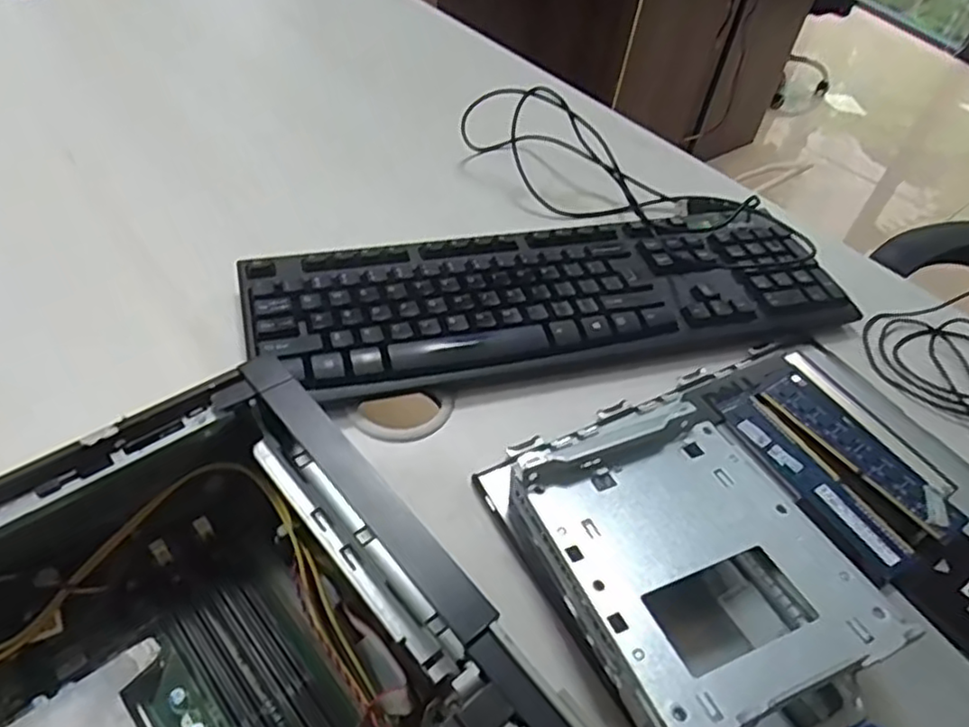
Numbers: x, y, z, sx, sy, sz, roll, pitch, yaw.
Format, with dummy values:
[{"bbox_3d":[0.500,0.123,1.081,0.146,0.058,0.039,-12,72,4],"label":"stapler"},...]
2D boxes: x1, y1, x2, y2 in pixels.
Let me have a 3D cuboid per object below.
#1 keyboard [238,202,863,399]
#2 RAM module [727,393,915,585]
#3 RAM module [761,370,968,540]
[{"bbox_3d":[0.053,-0.052,0.496,0.419,0.028,0.146,-11,49,-17],"label":"keyboard"},{"bbox_3d":[0.191,0.069,0.397,0.033,0.009,0.123,-22,54,-21],"label":"RAM module"},{"bbox_3d":[0.230,0.052,0.413,0.035,0.005,0.126,-21,53,-26],"label":"RAM module"}]

